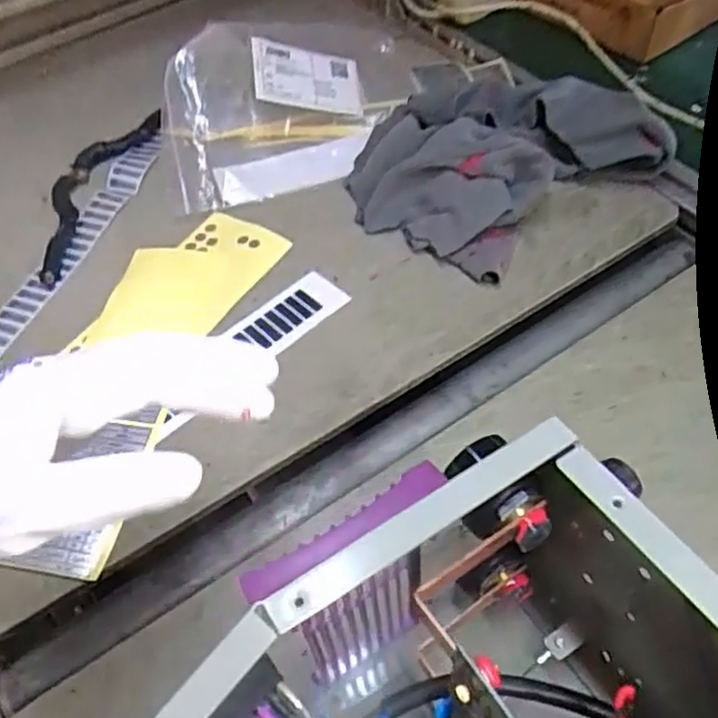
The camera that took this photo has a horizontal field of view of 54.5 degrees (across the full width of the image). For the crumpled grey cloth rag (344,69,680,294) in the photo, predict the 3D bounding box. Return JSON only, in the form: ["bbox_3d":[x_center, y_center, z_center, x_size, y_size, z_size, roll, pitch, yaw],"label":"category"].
[{"bbox_3d":[0.115,-0.173,0.609,0.223,0.060,0.215,32,60,26],"label":"crumpled grey cloth rag"}]

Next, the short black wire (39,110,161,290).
[{"bbox_3d":[-0.252,-0.155,0.637,0.058,0.011,0.226,8,52,10],"label":"short black wire"}]

